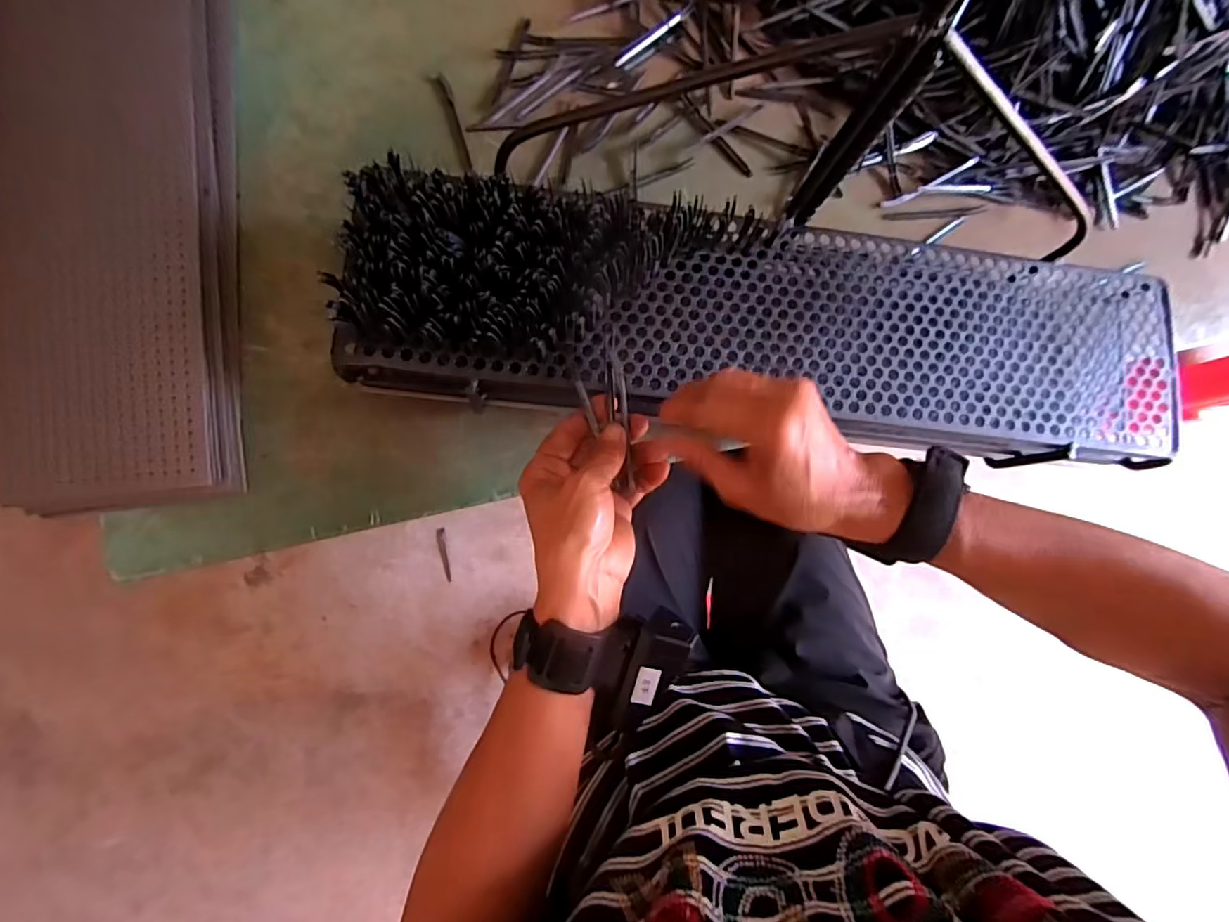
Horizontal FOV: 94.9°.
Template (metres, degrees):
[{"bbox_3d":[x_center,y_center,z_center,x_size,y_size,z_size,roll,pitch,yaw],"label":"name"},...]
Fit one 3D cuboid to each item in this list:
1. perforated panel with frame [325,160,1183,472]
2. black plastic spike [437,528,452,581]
[{"bbox_3d":[0.116,-0.096,0.408,0.603,0.073,0.152,5,84,-5],"label":"perforated panel with frame"},{"bbox_3d":[-0.306,0.168,1.011,0.015,0.004,0.094,-9,88,-4],"label":"black plastic spike"}]

